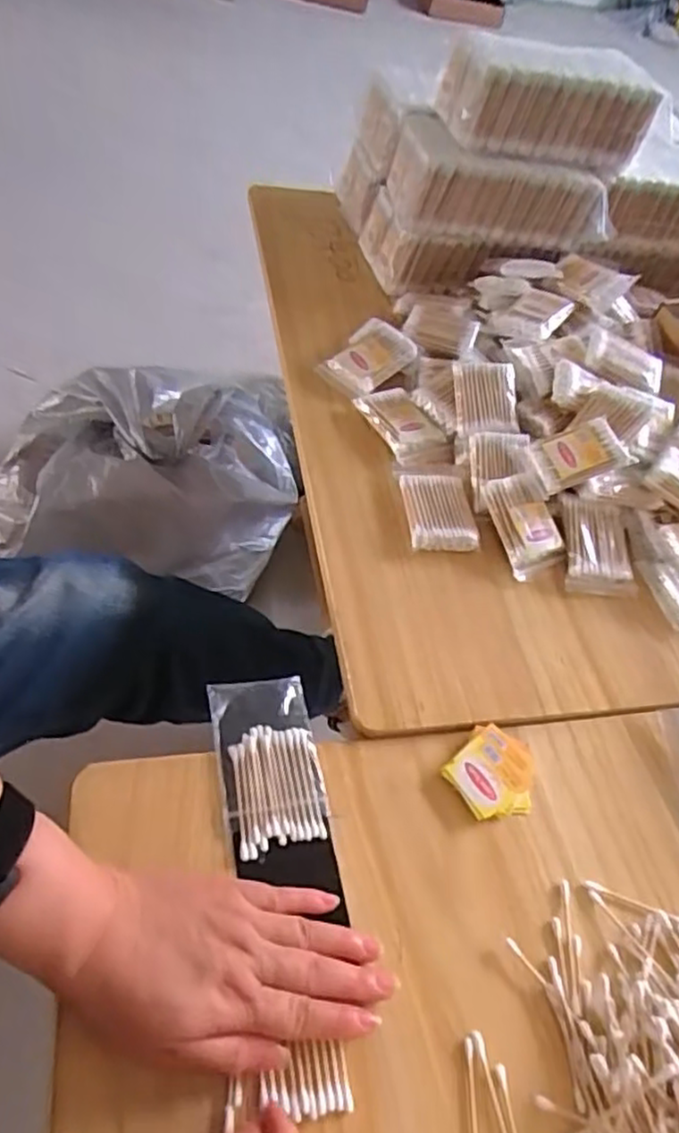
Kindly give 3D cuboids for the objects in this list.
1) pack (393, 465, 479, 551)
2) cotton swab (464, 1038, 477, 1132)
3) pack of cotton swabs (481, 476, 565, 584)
[{"bbox_3d":[0.084,-0.056,0.597,0.061,0.019,0.092,-1,54,-12],"label":"pack"},{"bbox_3d":[0.068,0.281,0.355,0.005,0.004,0.070,7,53,-6],"label":"cotton swab"},{"bbox_3d":[0.155,-0.035,0.585,0.050,0.010,0.084,-16,79,-12],"label":"pack of cotton swabs"}]

